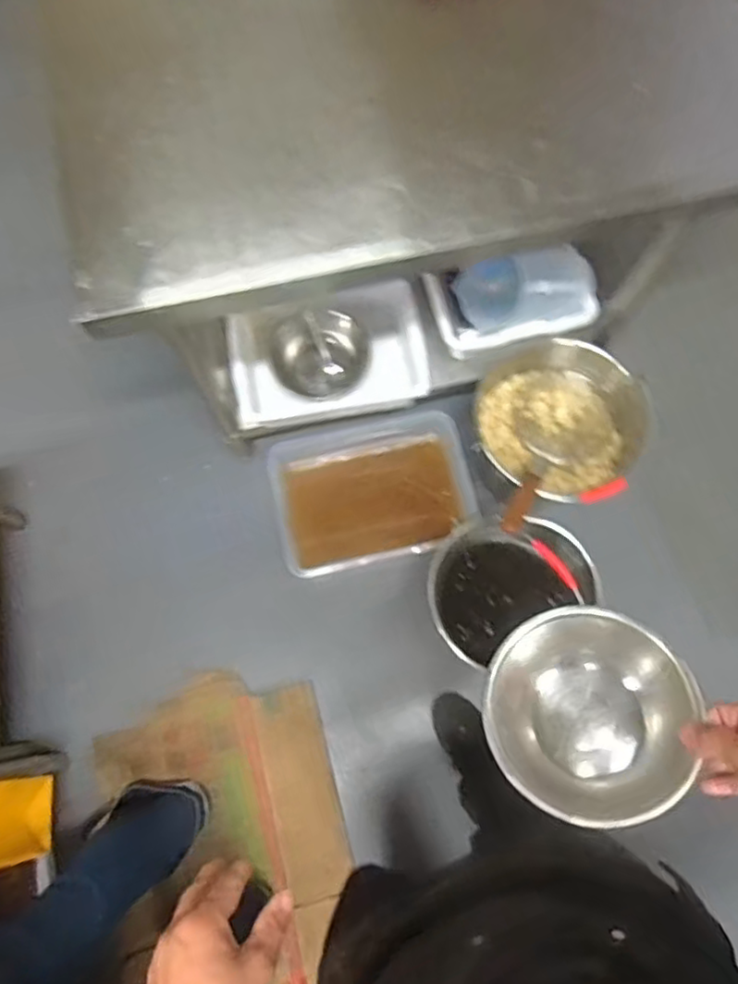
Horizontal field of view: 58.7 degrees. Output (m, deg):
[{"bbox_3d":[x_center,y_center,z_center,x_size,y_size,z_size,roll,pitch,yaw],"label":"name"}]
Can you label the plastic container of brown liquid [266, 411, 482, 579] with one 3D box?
[{"bbox_3d":[0.007,0.002,1.383,0.401,0.081,0.297,-14,73,-3],"label":"plastic container of brown liquid"}]

